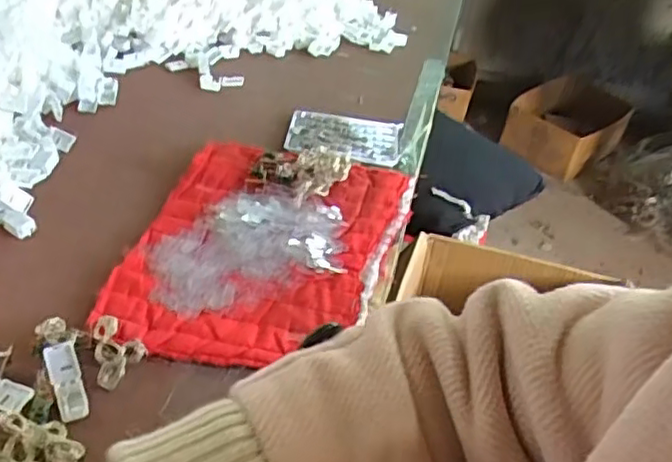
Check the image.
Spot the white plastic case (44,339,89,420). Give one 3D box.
[{"bbox_3d":[-0.188,0.104,0.455,0.019,0.005,0.058,-14,61,-25],"label":"white plastic case"}]

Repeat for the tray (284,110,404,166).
[{"bbox_3d":[0.009,-0.114,0.777,0.134,0.010,0.099,9,37,1],"label":"tray"}]

